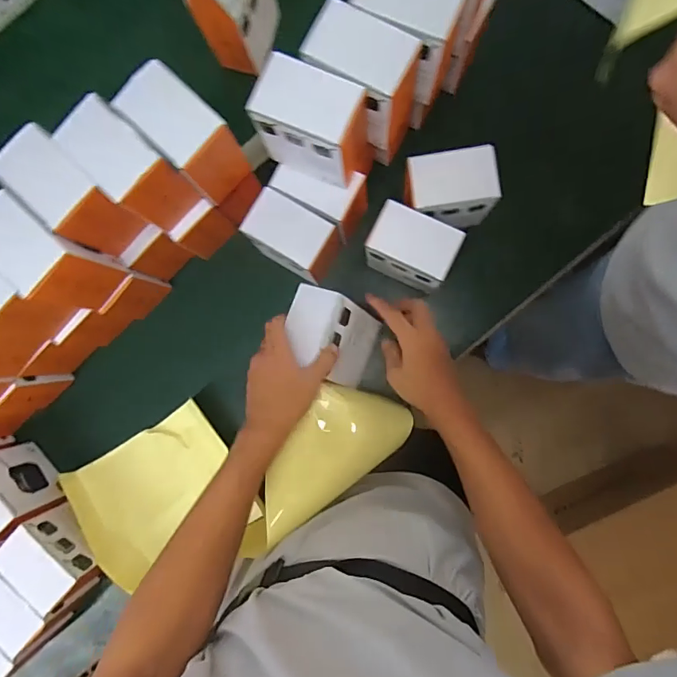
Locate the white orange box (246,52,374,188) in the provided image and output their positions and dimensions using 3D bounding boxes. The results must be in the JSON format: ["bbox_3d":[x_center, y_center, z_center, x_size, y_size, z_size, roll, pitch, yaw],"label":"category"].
[{"bbox_3d":[-0.029,-0.224,0.488,0.104,0.121,0.063,25,91,4],"label":"white orange box"}]

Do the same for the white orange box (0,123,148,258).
[{"bbox_3d":[-0.284,-0.150,0.494,0.072,0.106,0.111,-44,87,3],"label":"white orange box"}]

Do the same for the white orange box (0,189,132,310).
[{"bbox_3d":[-0.314,-0.088,0.498,0.103,0.112,0.072,39,92,3],"label":"white orange box"}]

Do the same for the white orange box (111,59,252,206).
[{"bbox_3d":[-0.158,-0.210,0.485,0.112,0.100,0.067,44,93,3],"label":"white orange box"}]

